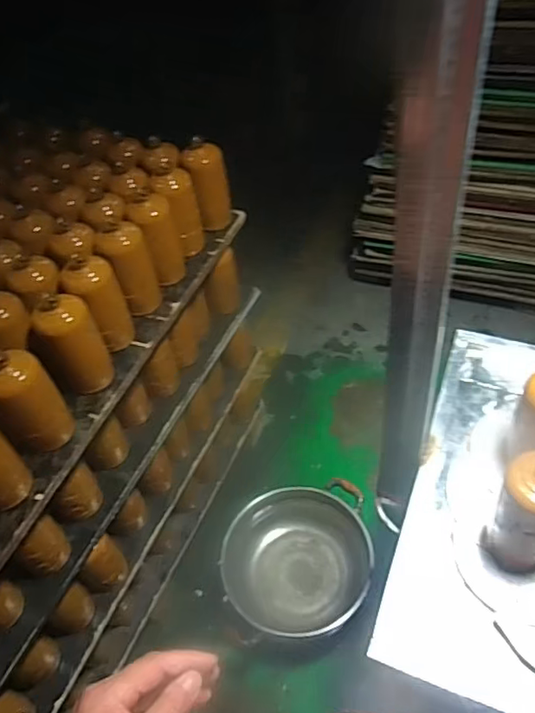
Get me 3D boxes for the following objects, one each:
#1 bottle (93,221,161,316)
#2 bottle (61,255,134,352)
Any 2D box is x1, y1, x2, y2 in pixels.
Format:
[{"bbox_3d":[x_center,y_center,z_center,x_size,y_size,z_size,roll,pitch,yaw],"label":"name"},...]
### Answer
[{"bbox_3d":[-0.242,-0.155,1.006,0.085,0.156,0.077,-35,55,-24],"label":"bottle"},{"bbox_3d":[-0.275,-0.079,0.942,0.085,0.158,0.085,-20,50,-13],"label":"bottle"}]

